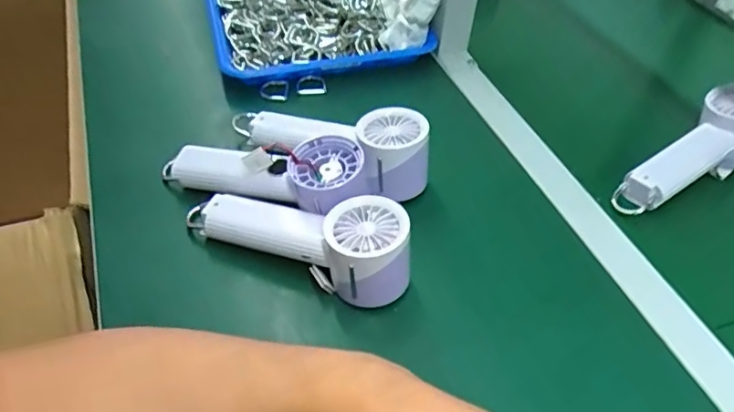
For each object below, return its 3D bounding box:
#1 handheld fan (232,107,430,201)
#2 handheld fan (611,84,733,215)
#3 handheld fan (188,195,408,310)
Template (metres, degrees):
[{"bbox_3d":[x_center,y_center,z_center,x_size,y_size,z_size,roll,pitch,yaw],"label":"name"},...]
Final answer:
[{"bbox_3d":[-0.032,-0.058,0.509,0.190,0.059,0.067,14,49,26],"label":"handheld fan"},{"bbox_3d":[0.314,-0.045,0.525,0.184,0.060,0.064,-33,56,-10],"label":"handheld fan"},{"bbox_3d":[-0.055,0.015,0.427,0.188,0.054,0.064,19,51,14],"label":"handheld fan"}]

